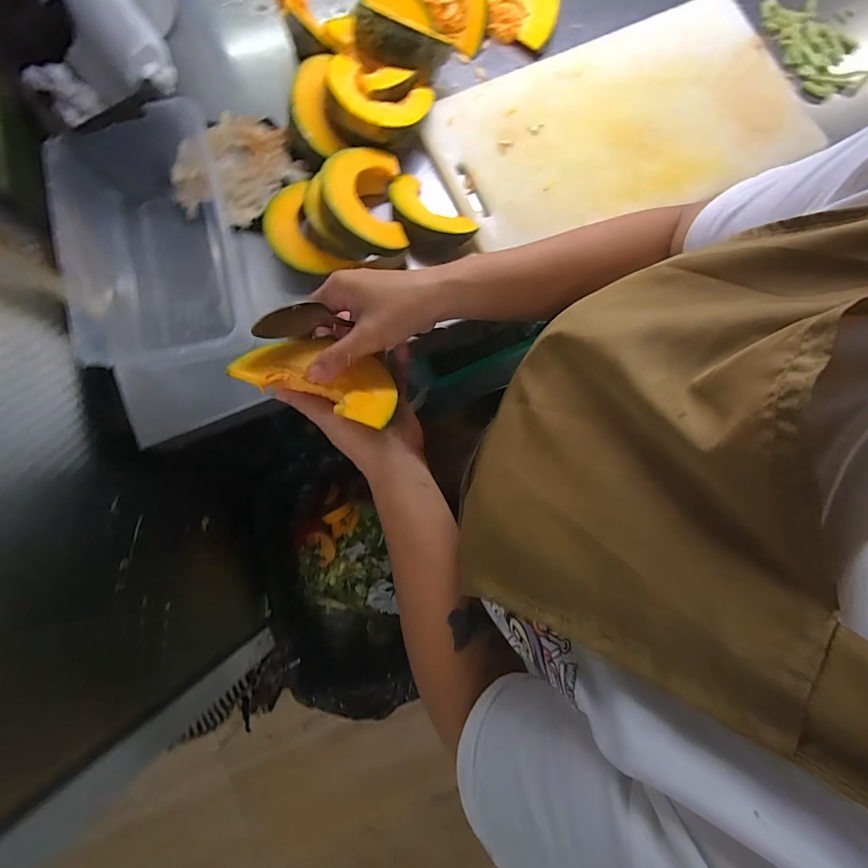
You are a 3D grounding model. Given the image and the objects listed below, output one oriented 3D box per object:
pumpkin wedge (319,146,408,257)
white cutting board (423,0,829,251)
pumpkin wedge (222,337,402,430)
[{"bbox_3d":[-0.077,-0.256,0.469,0.088,0.052,0.125,-6,78,-3],"label":"pumpkin wedge"},{"bbox_3d":[0.226,-0.379,0.520,0.435,0.018,0.244,-24,82,-4],"label":"white cutting board"},{"bbox_3d":[-0.087,-0.037,0.339,0.113,0.039,0.068,17,44,-2],"label":"pumpkin wedge"}]

